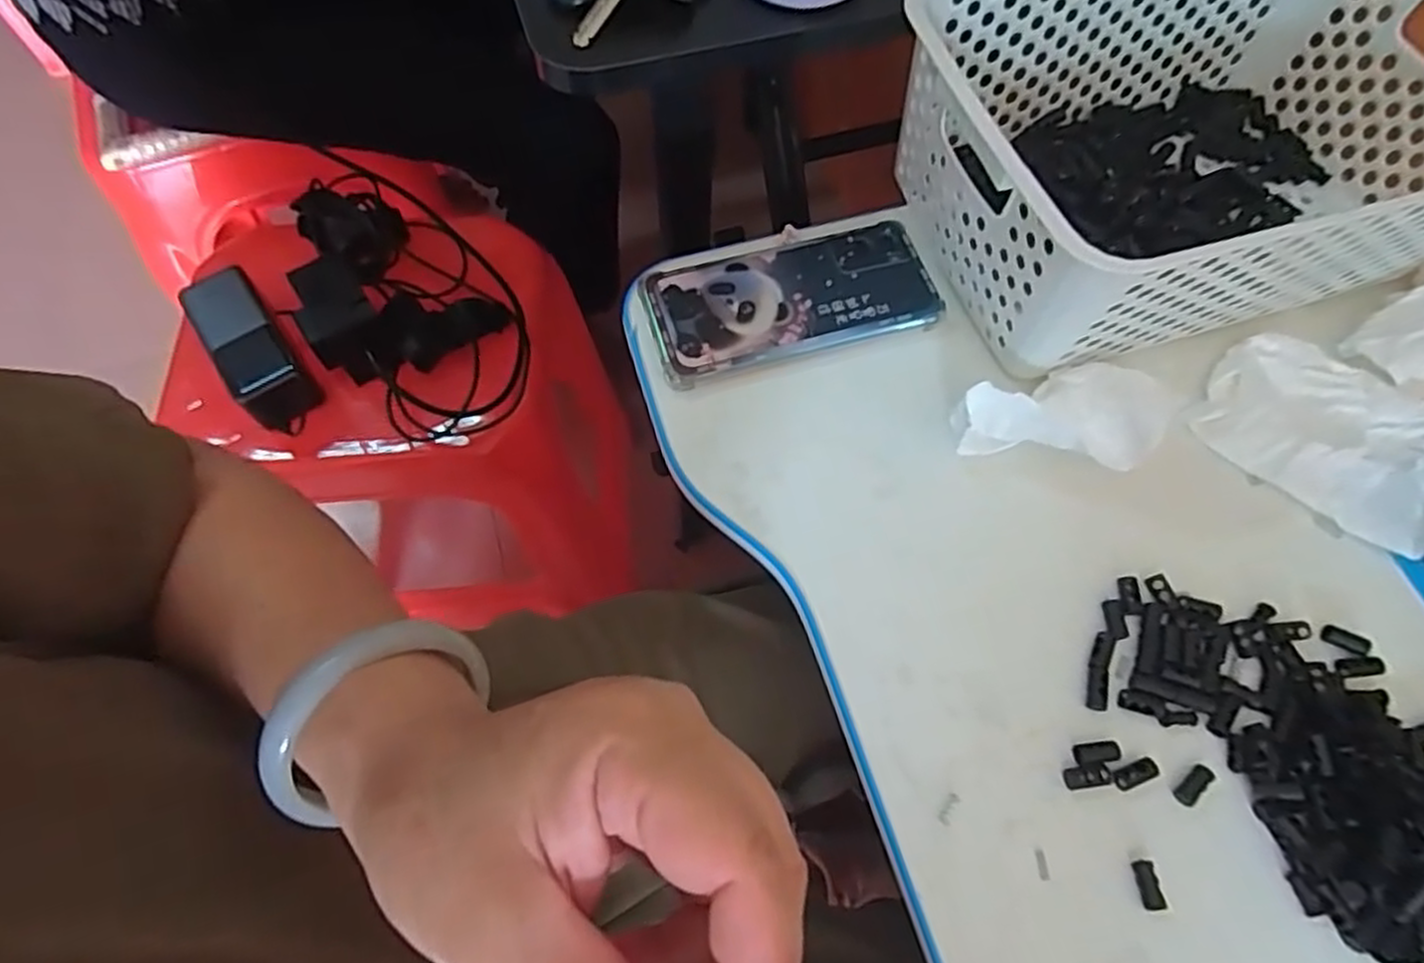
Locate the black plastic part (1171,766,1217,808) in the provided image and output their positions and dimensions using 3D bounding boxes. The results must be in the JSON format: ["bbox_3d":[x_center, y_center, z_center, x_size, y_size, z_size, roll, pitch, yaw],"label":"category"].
[{"bbox_3d":[0.210,0.132,0.327,0.020,0.004,0.009,-38,71,-15],"label":"black plastic part"}]

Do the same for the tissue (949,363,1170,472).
[{"bbox_3d":[0.174,-0.037,0.380,0.099,0.032,0.051,9,66,4],"label":"tissue"}]

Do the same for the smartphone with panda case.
[{"bbox_3d":[0.046,-0.105,0.433,0.163,0.014,0.077,-14,67,-6],"label":"smartphone with panda case"}]

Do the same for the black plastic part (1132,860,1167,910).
[{"bbox_3d":[0.180,0.166,0.311,0.008,0.004,0.018,-1,66,-1],"label":"black plastic part"}]

